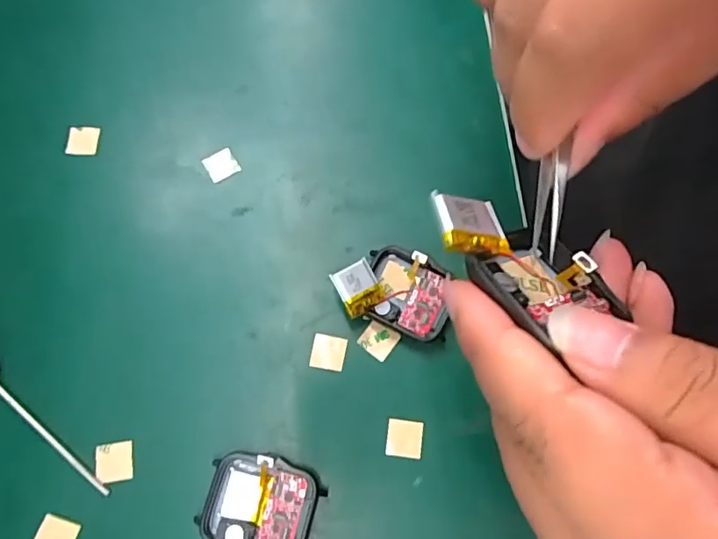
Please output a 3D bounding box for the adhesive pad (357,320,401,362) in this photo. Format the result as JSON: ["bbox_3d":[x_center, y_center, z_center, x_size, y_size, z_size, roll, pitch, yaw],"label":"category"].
[{"bbox_3d":[0.009,0.033,0.245,0.015,0.004,0.015,36,74,9],"label":"adhesive pad"}]

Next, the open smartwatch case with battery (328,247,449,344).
[{"bbox_3d":[0.017,0.009,0.246,0.053,0.019,0.038,14,72,2],"label":"open smartwatch case with battery"}]

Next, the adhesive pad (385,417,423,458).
[{"bbox_3d":[0.020,0.074,0.232,0.015,0.004,0.016,7,72,0],"label":"adhesive pad"}]

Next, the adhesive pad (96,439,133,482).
[{"bbox_3d":[-0.105,0.082,0.224,0.015,0.004,0.016,-9,72,-5],"label":"adhesive pad"}]

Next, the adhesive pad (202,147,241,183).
[{"bbox_3d":[-0.071,-0.054,0.273,0.016,0.004,0.016,-28,74,-14],"label":"adhesive pad"}]

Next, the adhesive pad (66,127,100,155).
[{"bbox_3d":[-0.144,-0.067,0.274,0.015,0.004,0.016,2,72,-2],"label":"adhesive pad"}]

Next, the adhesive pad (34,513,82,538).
[{"bbox_3d":[-0.125,0.110,0.215,0.016,0.004,0.016,16,72,3],"label":"adhesive pad"}]

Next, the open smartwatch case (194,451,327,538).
[{"bbox_3d":[-0.041,0.098,0.218,0.046,0.013,0.038,13,72,2],"label":"open smartwatch case"}]

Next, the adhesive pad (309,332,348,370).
[{"bbox_3d":[-0.014,0.038,0.243,0.015,0.004,0.016,10,72,1],"label":"adhesive pad"}]

